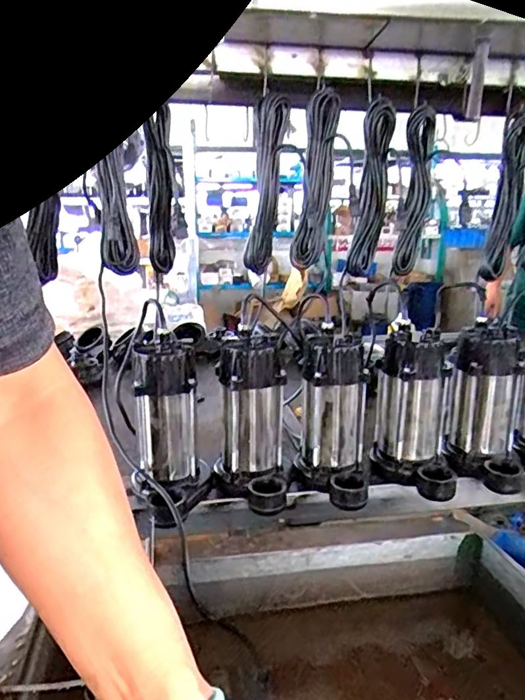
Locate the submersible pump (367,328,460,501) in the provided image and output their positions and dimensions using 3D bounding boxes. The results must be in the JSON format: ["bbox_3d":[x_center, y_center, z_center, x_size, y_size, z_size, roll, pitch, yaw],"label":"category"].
[{"bbox_3d":[0.240,0.096,0.805,0.120,0.225,0.119,1,13,4],"label":"submersible pump"}]

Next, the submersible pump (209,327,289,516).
[{"bbox_3d":[-0.019,0.100,0.767,0.109,0.223,0.134,-1,13,-2],"label":"submersible pump"}]

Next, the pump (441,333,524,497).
[{"bbox_3d":[0.389,0.092,0.850,0.116,0.239,0.135,15,19,42],"label":"pump"}]

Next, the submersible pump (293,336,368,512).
[{"bbox_3d":[0.106,0.103,0.783,0.114,0.226,0.120,2,13,8],"label":"submersible pump"}]

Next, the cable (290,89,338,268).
[{"bbox_3d":[0.106,-0.349,1.082,0.074,0.345,0.093,1,13,3],"label":"cable"}]

